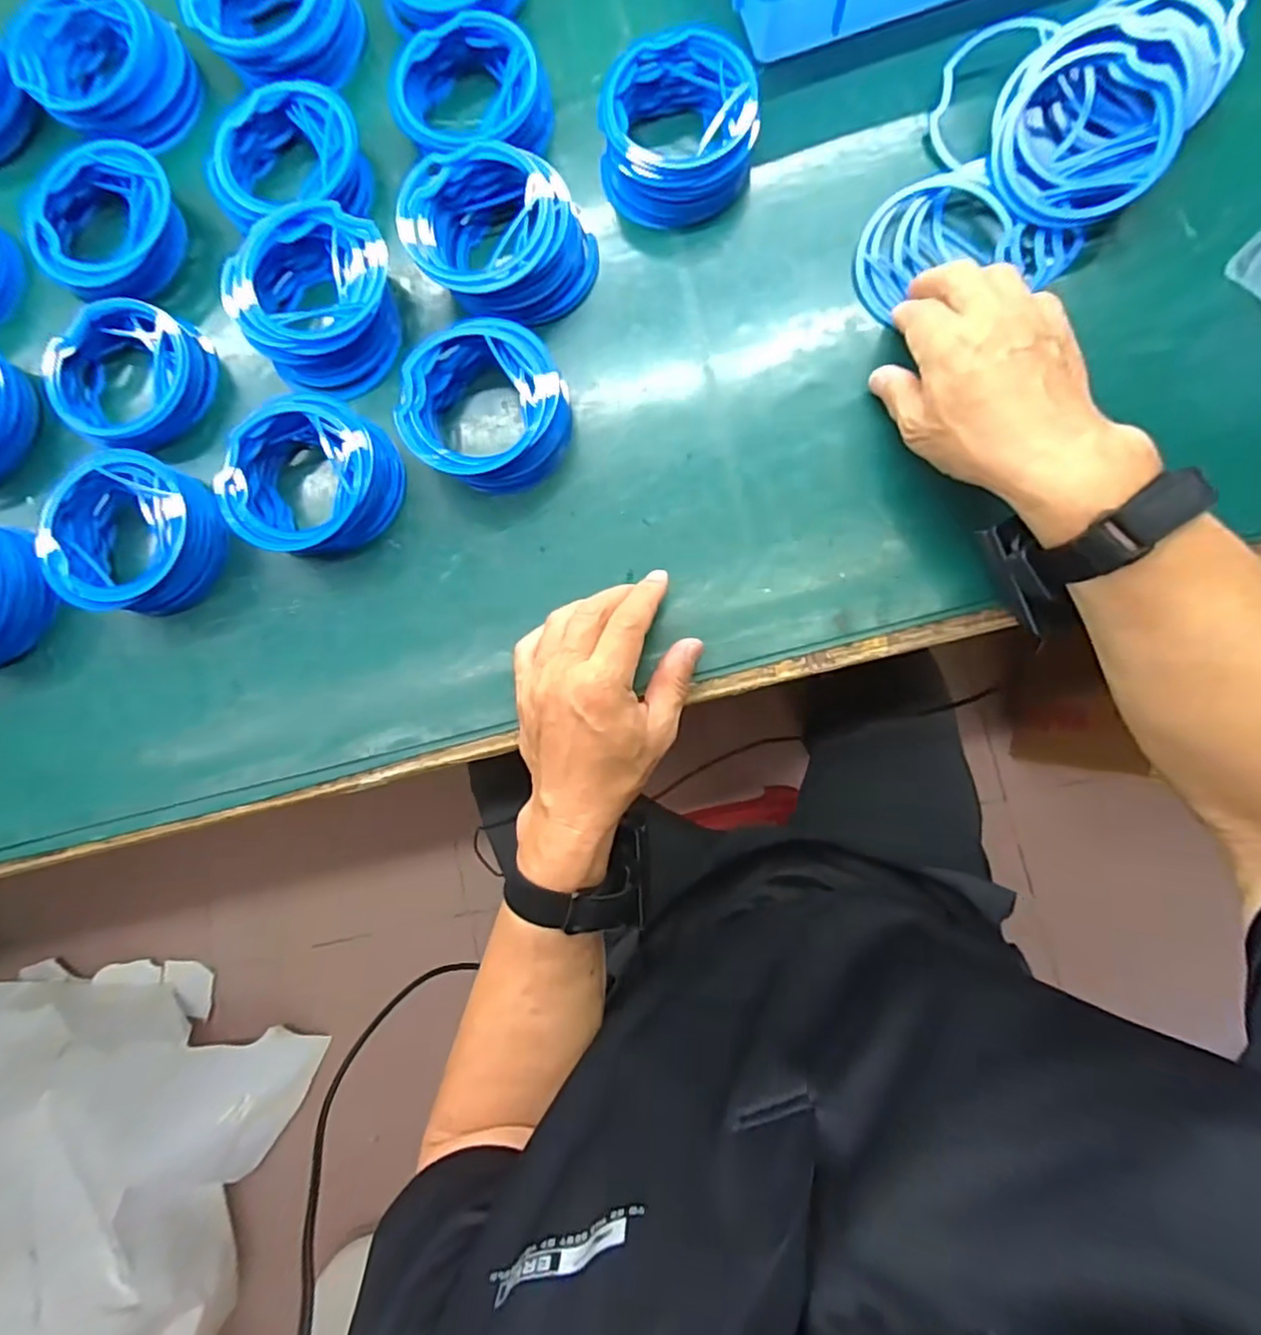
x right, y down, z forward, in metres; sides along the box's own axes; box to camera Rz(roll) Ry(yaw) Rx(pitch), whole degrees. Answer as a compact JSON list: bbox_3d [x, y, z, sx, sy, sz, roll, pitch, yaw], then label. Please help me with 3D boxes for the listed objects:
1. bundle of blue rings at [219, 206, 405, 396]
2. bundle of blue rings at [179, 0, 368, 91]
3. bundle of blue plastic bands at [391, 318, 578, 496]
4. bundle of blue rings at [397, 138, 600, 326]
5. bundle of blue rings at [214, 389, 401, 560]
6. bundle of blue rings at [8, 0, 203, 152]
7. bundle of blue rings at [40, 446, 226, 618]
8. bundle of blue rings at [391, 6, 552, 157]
[{"bbox_3d":[-0.206,-0.245,0.417,0.101,0.050,0.103,0,87,3],"label":"bundle of blue rings"},{"bbox_3d":[-0.251,-0.456,0.432,0.106,0.042,0.094,24,88,4],"label":"bundle of blue rings"},{"bbox_3d":[-0.091,-0.167,0.400,0.103,0.034,0.098,0,87,3],"label":"bundle of blue plastic bands"},{"bbox_3d":[-0.088,-0.282,0.403,0.104,0.041,0.110,0,87,3],"label":"bundle of blue rings"},{"bbox_3d":[-0.208,-0.121,0.398,0.099,0.036,0.097,0,87,3],"label":"bundle of blue rings"},{"bbox_3d":[-0.370,-0.425,0.439,0.102,0.039,0.095,0,87,3],"label":"bundle of blue rings"},{"bbox_3d":[-0.325,-0.085,0.404,0.099,0.045,0.097,0,87,3],"label":"bundle of blue rings"},{"bbox_3d":[-0.109,-0.384,0.419,0.093,0.045,0.095,0,87,3],"label":"bundle of blue rings"}]

